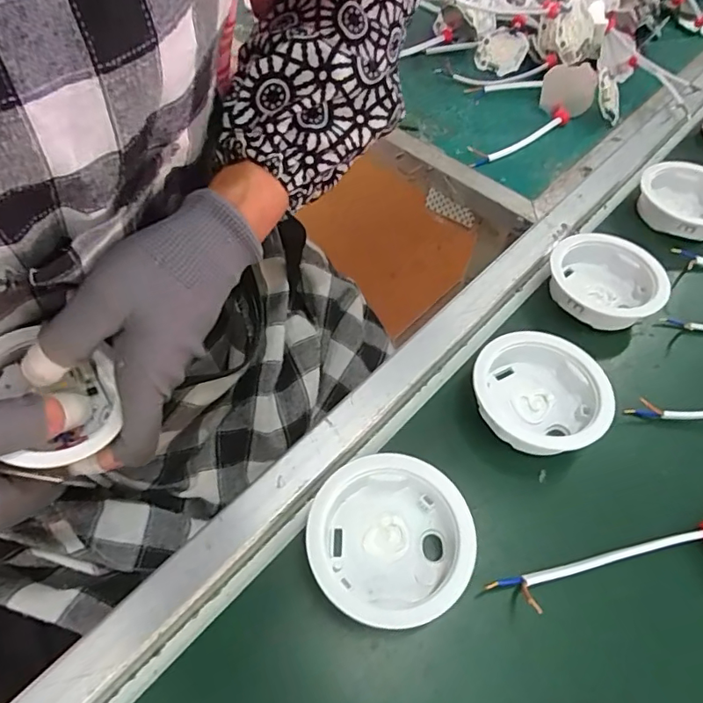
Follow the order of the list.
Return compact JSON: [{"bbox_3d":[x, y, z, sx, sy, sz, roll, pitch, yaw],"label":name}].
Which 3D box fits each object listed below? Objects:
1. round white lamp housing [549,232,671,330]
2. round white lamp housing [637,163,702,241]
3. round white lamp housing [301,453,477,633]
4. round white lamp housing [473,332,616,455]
[{"bbox_3d":[0.164,-0.045,0.339,0.067,0.028,0.073,2,56,-3],"label":"round white lamp housing"},{"bbox_3d":[0.258,-0.115,0.395,0.074,0.035,0.071,2,56,-3],"label":"round white lamp housing"},{"bbox_3d":[0.016,0.086,0.235,0.070,0.028,0.070,2,56,-3],"label":"round white lamp housing"},{"bbox_3d":[0.104,0.023,0.288,0.071,0.029,0.059,29,59,14],"label":"round white lamp housing"}]

